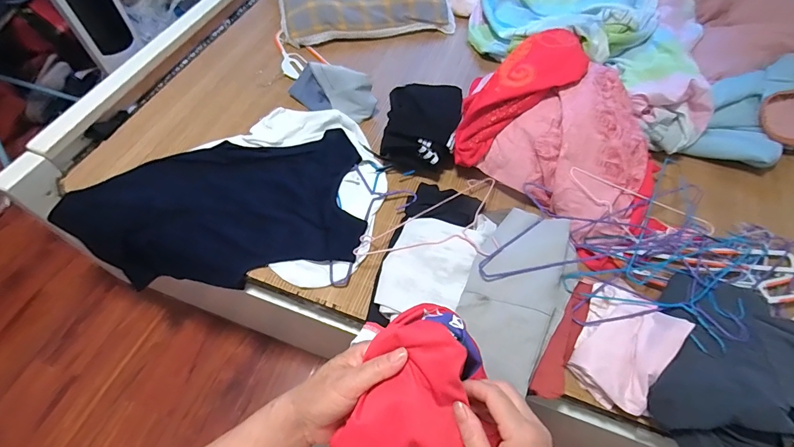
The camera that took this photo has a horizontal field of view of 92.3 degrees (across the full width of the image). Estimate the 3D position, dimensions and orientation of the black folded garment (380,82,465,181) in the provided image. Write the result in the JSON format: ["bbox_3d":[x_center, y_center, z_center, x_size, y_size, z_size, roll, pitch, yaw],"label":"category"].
[{"bbox_3d":[0.062,-0.233,0.927,0.170,0.098,0.232,9,58,3],"label":"black folded garment"}]

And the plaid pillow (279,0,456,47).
[{"bbox_3d":[-0.107,-0.727,1.213,0.532,0.104,0.310,-13,59,-10],"label":"plaid pillow"}]

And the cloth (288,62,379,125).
[{"bbox_3d":[-0.170,-0.341,0.976,0.230,0.099,0.076,9,58,3],"label":"cloth"}]

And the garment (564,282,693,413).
[{"bbox_3d":[0.401,0.202,0.673,0.133,0.084,0.212,28,61,15],"label":"garment"}]

